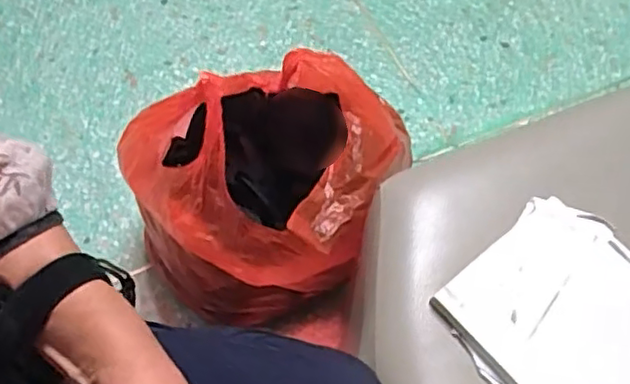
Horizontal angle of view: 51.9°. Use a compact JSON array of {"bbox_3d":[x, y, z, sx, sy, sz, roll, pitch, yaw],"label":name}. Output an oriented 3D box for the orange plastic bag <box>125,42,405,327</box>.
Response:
[{"bbox_3d":[-0.063,-0.025,0.829,0.309,0.343,0.321,-36,69,-21],"label":"orange plastic bag"}]

